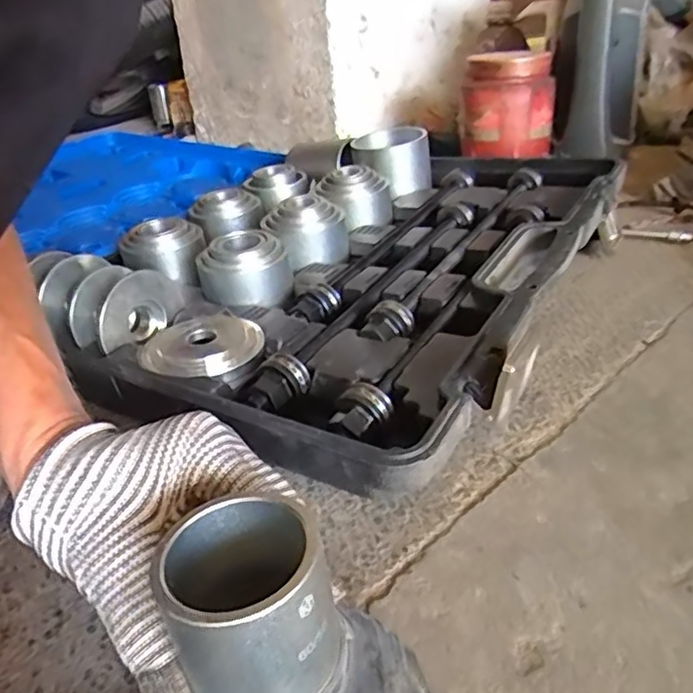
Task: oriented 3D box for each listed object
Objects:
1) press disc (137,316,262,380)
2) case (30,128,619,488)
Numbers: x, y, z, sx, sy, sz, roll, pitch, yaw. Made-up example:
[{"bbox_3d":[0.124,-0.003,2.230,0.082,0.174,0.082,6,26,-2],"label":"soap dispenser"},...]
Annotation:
[{"bbox_3d":[-0.102,-0.002,0.438,0.066,0.012,0.079,20,38,38],"label":"press disc"},{"bbox_3d":[0.007,-0.087,0.568,0.388,0.079,0.504,14,36,29],"label":"case"}]

